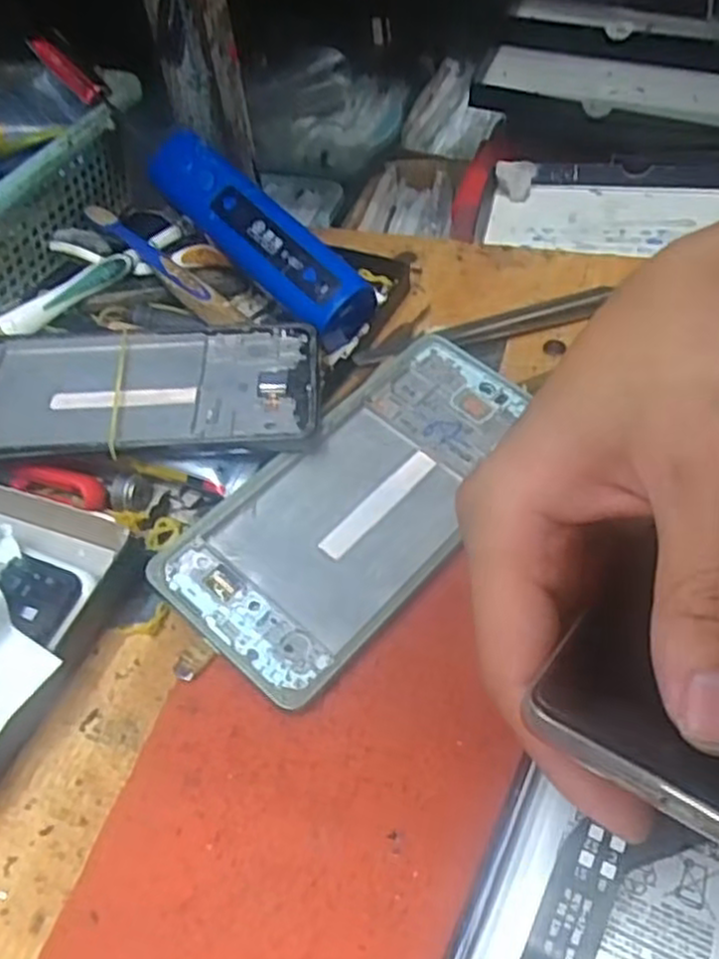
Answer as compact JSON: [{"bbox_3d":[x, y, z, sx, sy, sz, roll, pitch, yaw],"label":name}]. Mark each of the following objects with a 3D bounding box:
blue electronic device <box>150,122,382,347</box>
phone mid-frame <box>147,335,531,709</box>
[{"bbox_3d":[-0.052,-0.115,0.363,0.131,0.035,0.034,43,58,10],"label":"blue electronic device"},{"bbox_3d":[0.001,0.005,0.289,0.075,0.005,0.161,35,62,16],"label":"phone mid-frame"}]

